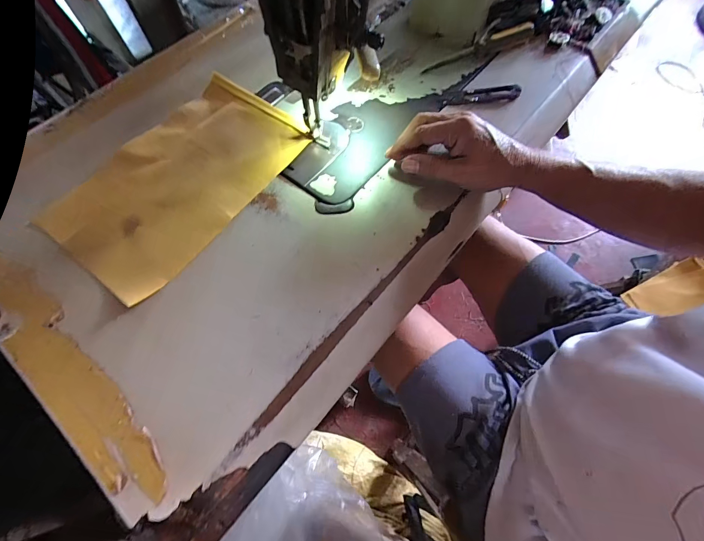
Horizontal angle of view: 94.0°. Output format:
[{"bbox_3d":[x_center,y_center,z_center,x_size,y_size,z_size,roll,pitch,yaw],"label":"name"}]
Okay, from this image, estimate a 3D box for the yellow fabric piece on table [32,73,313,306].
[{"bbox_3d":[-0.193,-0.112,0.384,0.176,0.011,0.280,33,71,14],"label":"yellow fabric piece on table"}]

